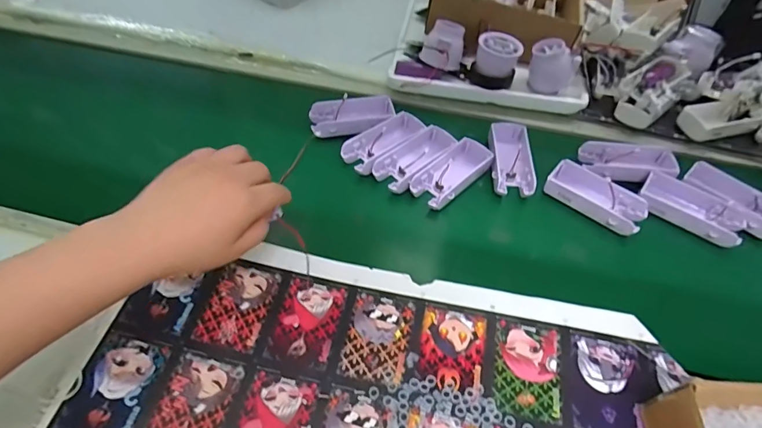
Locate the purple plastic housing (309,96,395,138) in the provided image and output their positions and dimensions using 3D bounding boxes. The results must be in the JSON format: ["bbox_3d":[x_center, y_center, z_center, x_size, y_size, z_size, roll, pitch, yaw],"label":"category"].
[{"bbox_3d":[-0.038,-0.132,0.573,0.109,0.029,0.051,-8,53,-9],"label":"purple plastic housing"}]

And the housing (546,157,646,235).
[{"bbox_3d":[0.252,-0.022,0.503,0.109,0.028,0.052,37,59,23],"label":"housing"}]

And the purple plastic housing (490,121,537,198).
[{"bbox_3d":[0.162,-0.071,0.539,0.047,0.022,0.112,4,52,0],"label":"purple plastic housing"}]

